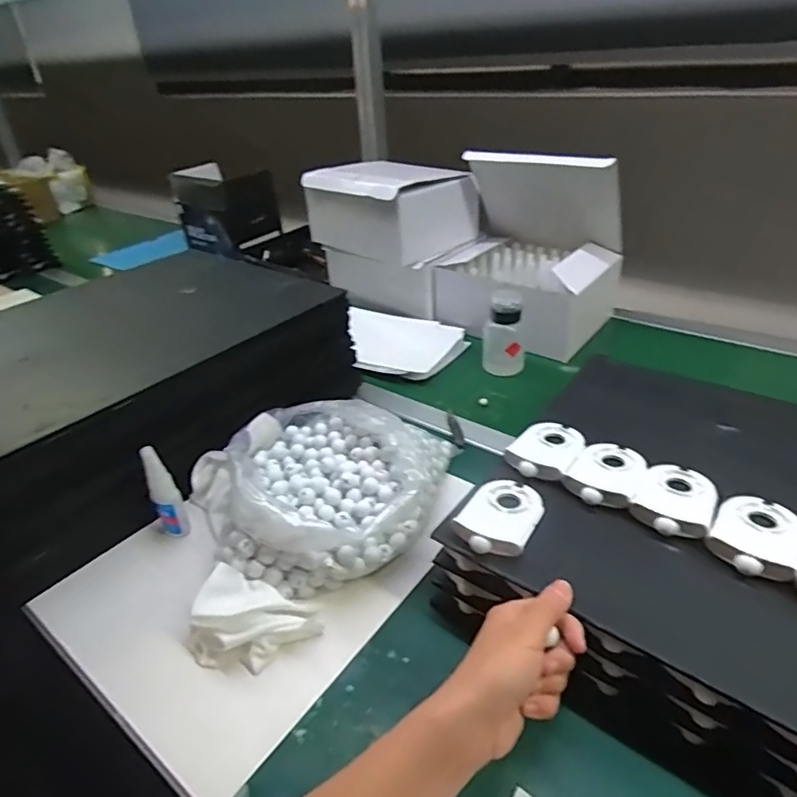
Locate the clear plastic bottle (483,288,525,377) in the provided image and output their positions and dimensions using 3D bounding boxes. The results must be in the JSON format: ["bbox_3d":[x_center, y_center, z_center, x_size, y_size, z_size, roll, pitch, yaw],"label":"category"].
[{"bbox_3d":[0.158,-0.096,0.803,0.059,0.124,0.056,3,33,10],"label":"clear plastic bottle"}]

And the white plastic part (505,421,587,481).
[{"bbox_3d":[0.144,0.046,0.524,0.058,0.010,0.087,19,39,31],"label":"white plastic part"}]

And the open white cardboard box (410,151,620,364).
[{"bbox_3d":[0.201,-0.249,0.901,0.261,0.267,0.251,21,40,33],"label":"open white cardboard box"}]

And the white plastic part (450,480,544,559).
[{"bbox_3d":[0.087,0.096,0.458,0.059,0.013,0.089,15,37,27],"label":"white plastic part"}]

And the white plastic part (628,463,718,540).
[{"bbox_3d":[0.236,0.082,0.461,0.058,0.012,0.092,20,40,32],"label":"white plastic part"}]

